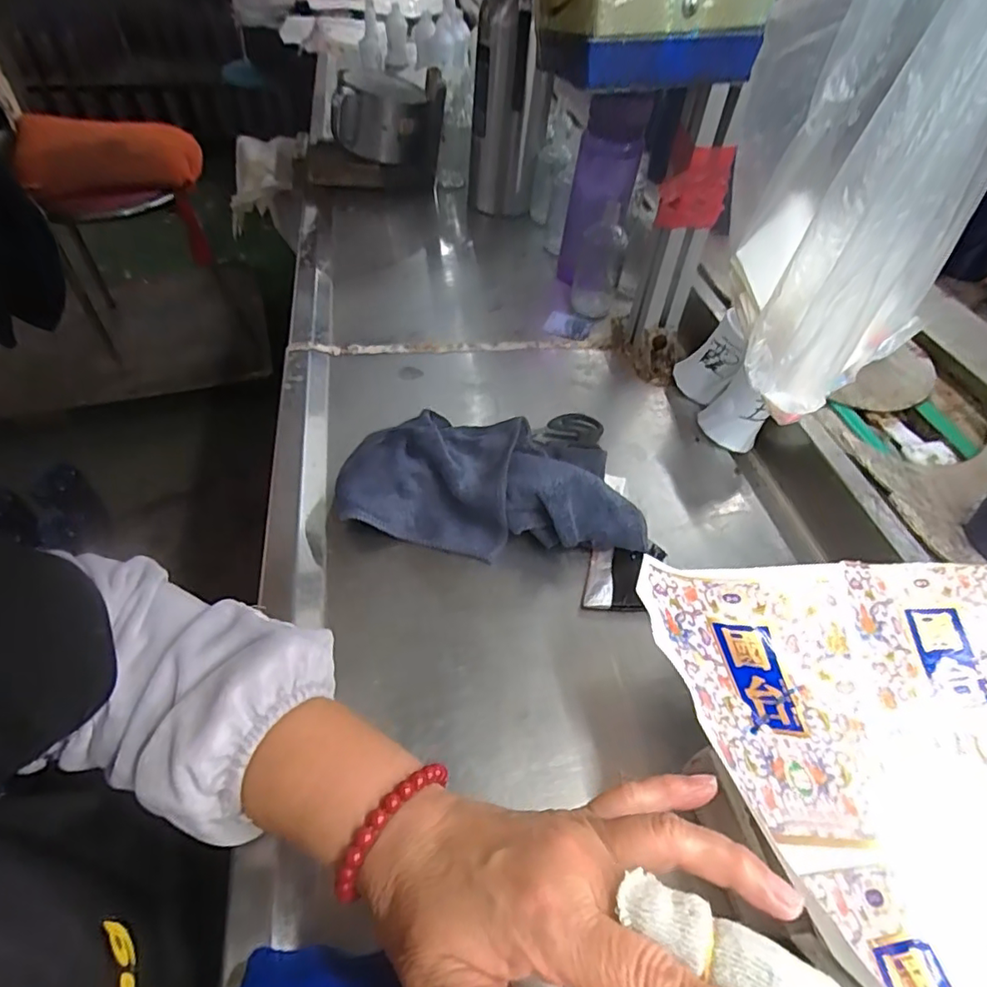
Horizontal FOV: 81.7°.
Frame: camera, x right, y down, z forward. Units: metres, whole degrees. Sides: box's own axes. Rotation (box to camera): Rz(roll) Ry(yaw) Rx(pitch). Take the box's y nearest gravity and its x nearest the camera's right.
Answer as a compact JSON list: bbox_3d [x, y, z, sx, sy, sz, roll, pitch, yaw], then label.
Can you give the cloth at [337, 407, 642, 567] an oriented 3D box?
[{"bbox_3d":[0.003,-0.008,0.473,0.241,0.072,0.125,11,47,6],"label":"cloth"}]

